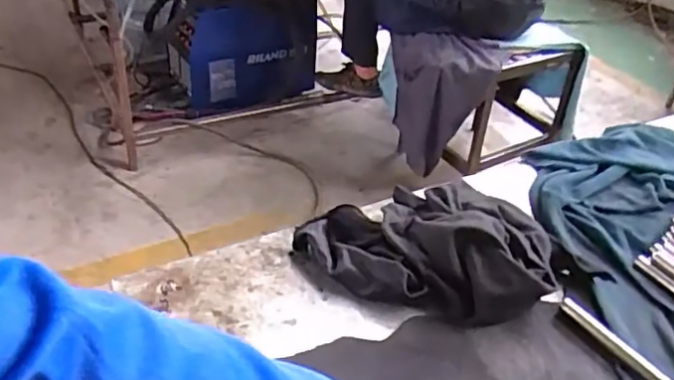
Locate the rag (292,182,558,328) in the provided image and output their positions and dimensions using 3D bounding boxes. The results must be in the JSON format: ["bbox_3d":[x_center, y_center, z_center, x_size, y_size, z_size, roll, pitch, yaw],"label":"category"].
[{"bbox_3d":[0.083,0.041,0.582,0.238,0.070,0.148,11,37,9],"label":"rag"}]

